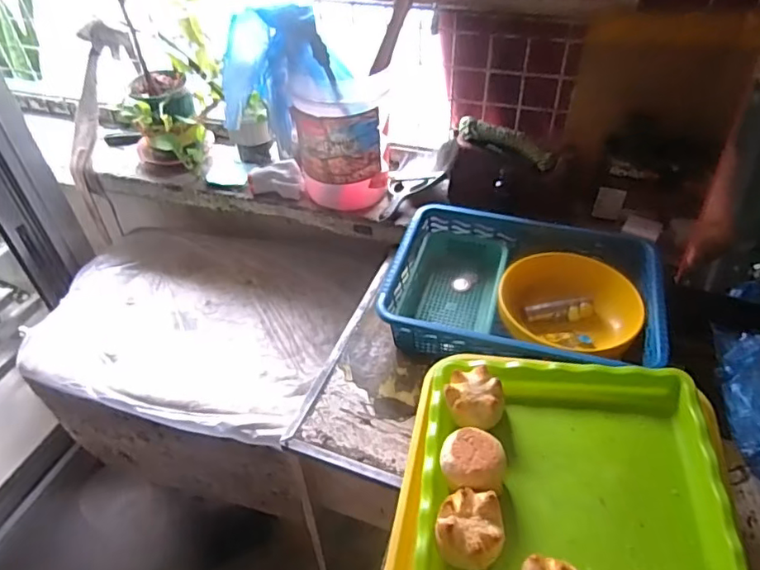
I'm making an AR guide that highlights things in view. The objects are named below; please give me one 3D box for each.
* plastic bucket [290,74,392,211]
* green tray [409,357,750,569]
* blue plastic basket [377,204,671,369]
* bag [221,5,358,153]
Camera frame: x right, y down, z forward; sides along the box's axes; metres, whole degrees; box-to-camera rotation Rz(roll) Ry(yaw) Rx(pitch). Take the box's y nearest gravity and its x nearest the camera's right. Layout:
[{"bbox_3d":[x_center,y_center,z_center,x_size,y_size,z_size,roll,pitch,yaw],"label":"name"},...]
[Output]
[{"bbox_3d":[-0.059,-0.251,0.912,0.152,0.212,0.152,-6,45,-2],"label":"plastic bucket"},{"bbox_3d":[0.171,0.229,0.506,0.273,0.058,0.360,4,46,7],"label":"green tray"},{"bbox_3d":[0.198,0.022,0.789,0.356,0.091,0.272,10,47,13],"label":"blue plastic basket"},{"bbox_3d":[-0.138,-0.295,0.816,0.182,0.236,0.089,8,46,11],"label":"bag"}]

